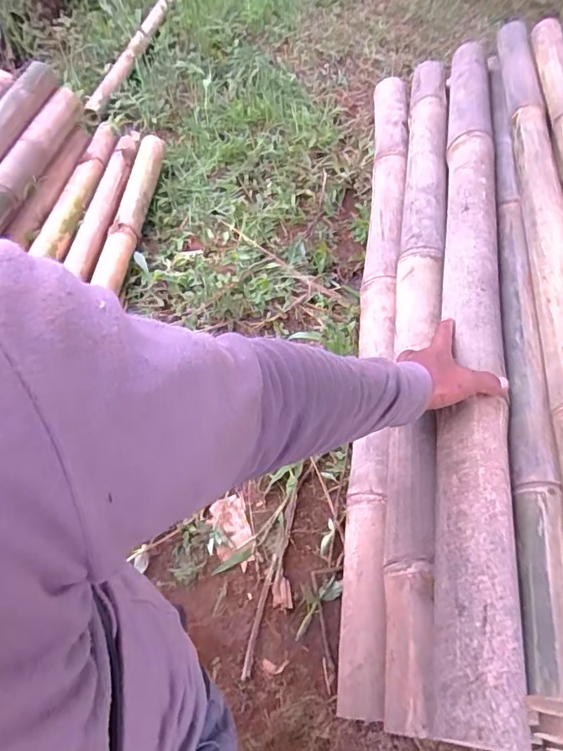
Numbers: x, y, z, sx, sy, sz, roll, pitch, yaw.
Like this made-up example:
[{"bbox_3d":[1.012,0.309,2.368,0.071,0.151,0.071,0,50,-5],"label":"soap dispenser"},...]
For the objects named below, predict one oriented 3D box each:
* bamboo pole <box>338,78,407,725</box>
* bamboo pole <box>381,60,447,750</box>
[{"bbox_3d":[0.170,-0.174,0.854,0.058,0.064,1.235,9,58,1],"label":"bamboo pole"},{"bbox_3d":[0.211,-0.154,0.771,0.071,0.072,1.162,11,57,2],"label":"bamboo pole"}]

